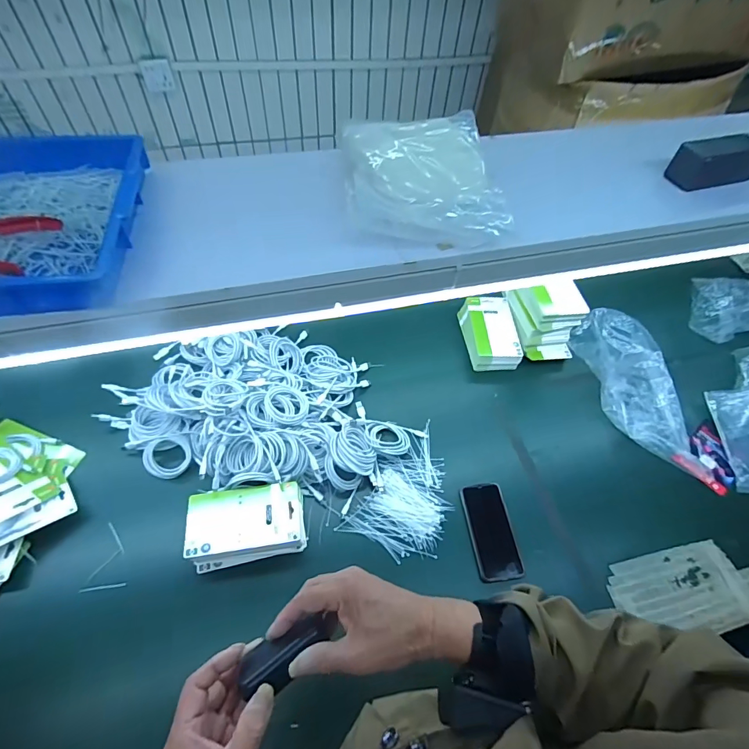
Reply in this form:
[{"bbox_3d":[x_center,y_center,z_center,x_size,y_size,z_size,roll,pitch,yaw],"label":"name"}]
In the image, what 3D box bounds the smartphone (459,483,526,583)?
[{"bbox_3d":[0.210,0.278,0.745,0.079,0.008,0.165,-5,57,-6],"label":"smartphone"}]

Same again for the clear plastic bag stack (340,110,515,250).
[{"bbox_3d":[0.061,-0.257,0.535,0.191,0.036,0.213,-7,72,-3],"label":"clear plastic bag stack"}]

